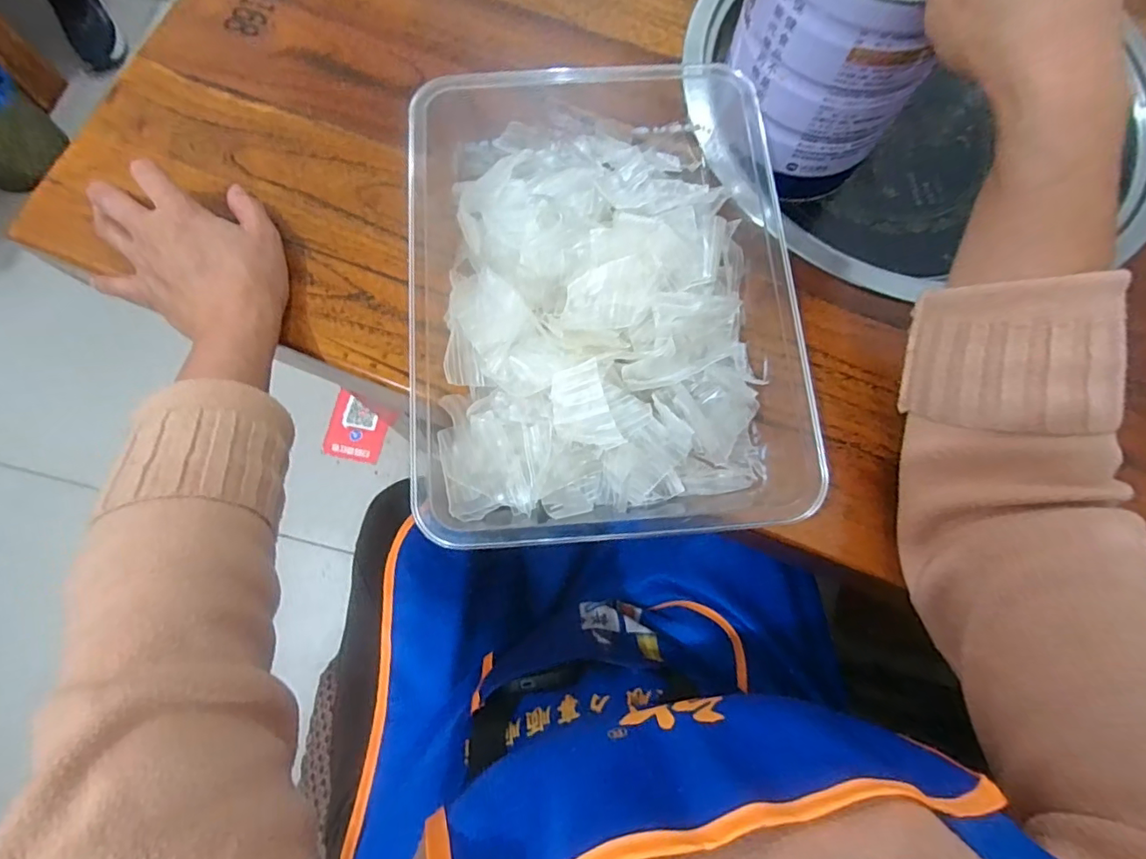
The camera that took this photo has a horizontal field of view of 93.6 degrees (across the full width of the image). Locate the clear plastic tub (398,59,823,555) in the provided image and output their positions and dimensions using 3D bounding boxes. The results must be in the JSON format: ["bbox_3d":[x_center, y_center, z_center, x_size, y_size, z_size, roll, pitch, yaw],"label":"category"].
[{"bbox_3d":[0.021,-0.110,0.360,0.250,0.060,0.359,-2,76,-2],"label":"clear plastic tub"}]

